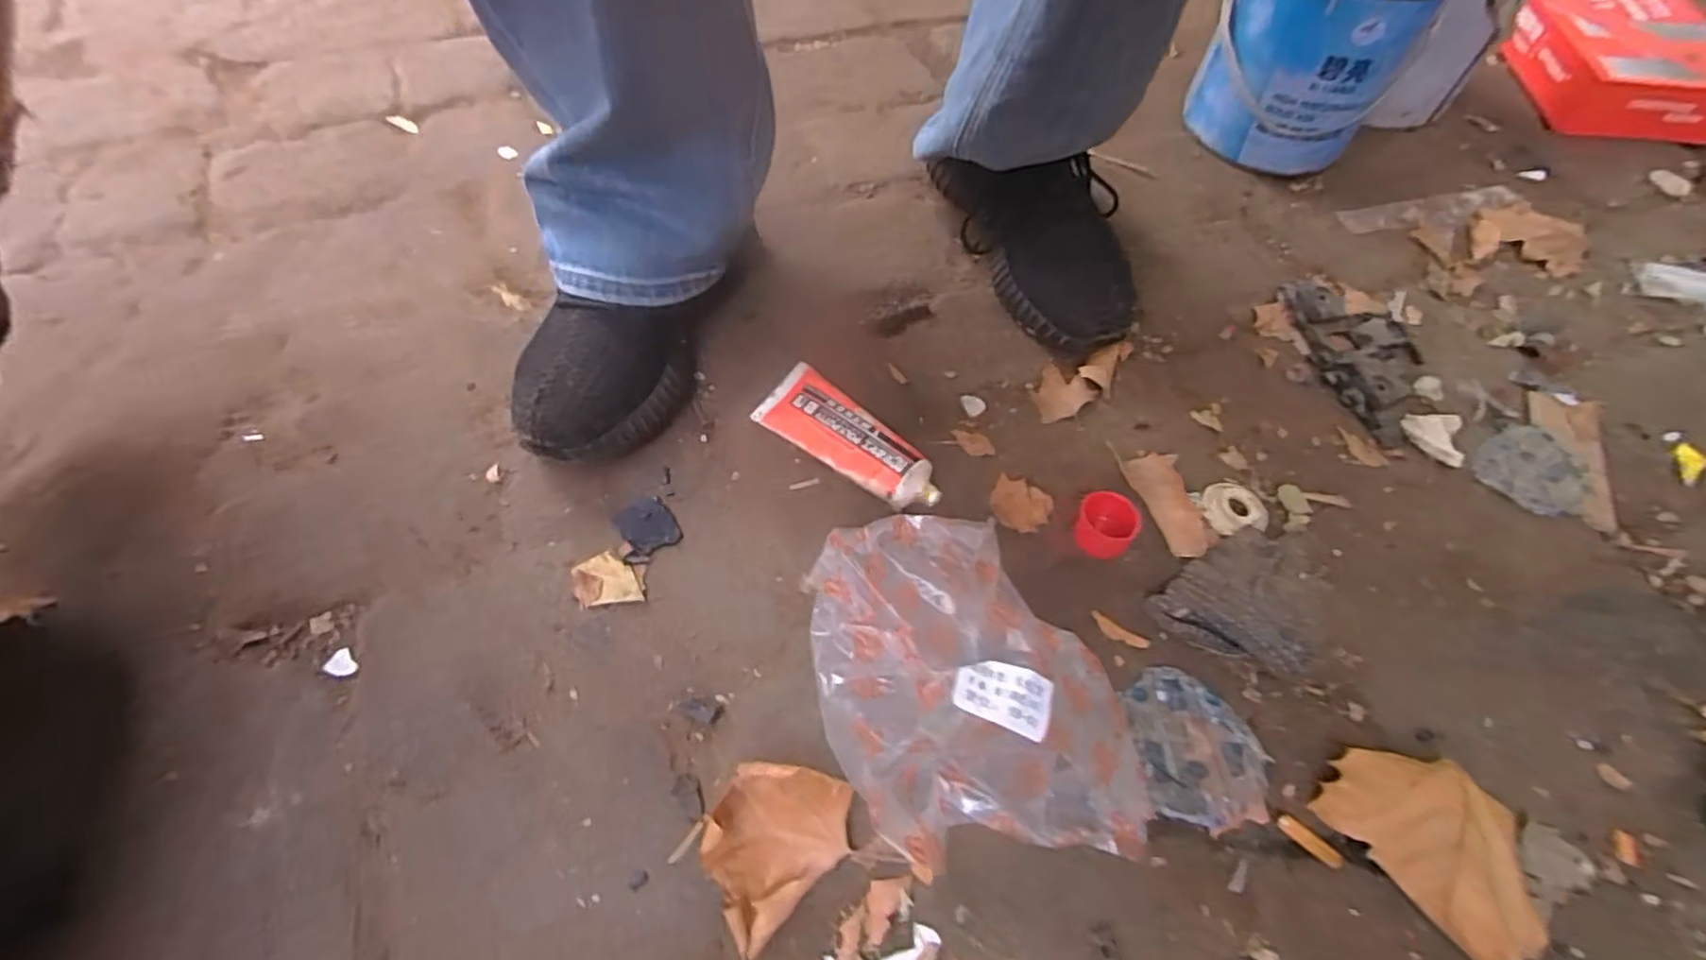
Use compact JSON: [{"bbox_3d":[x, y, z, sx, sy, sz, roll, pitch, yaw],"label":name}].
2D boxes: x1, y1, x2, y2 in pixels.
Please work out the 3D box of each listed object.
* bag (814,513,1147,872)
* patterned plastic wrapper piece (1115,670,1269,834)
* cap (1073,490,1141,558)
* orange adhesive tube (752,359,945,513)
[{"bbox_3d":[0.060,0.093,0.378,0.155,0.073,0.184,-5,59,-6],"label":"bag"},{"bbox_3d":[0.184,0.143,0.390,0.069,0.011,0.083,-11,60,-10],"label":"patterned plastic wrapper piece"},{"bbox_3d":[0.160,0.028,0.454,0.034,0.025,0.036,1,59,-2],"label":"cap"},{"bbox_3d":[0.000,-0.028,0.476,0.135,0.035,0.047,34,63,16],"label":"orange adhesive tube"}]

